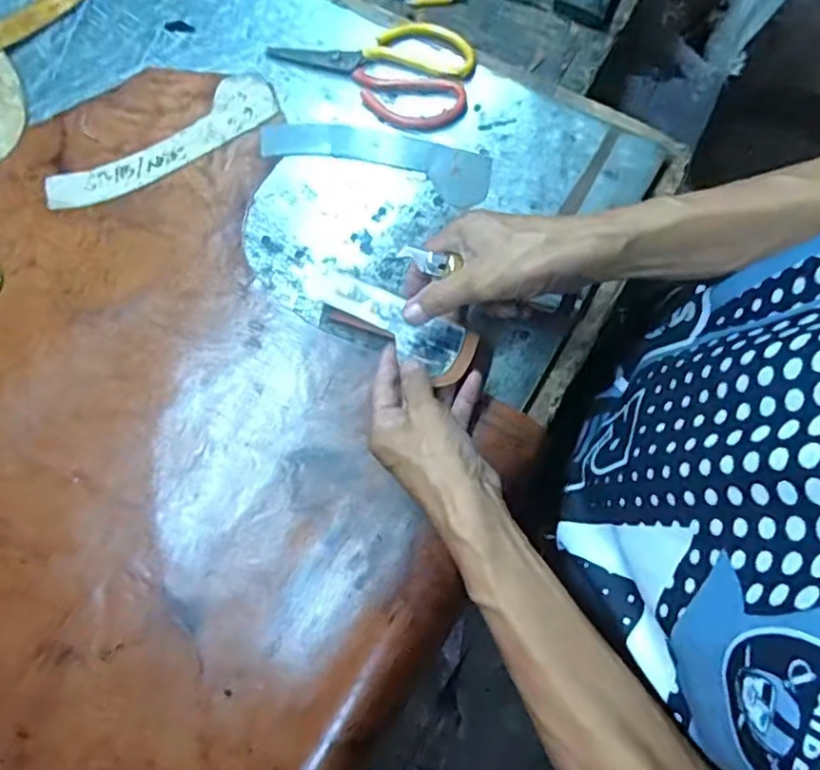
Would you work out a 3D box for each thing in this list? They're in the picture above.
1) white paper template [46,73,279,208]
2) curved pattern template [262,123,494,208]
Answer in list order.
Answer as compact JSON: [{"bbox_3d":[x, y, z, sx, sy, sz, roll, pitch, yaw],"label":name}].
[{"bbox_3d":[-0.211,-0.206,0.546,0.208,0.005,0.055,-35,79,-9],"label":"white paper template"},{"bbox_3d":[-0.028,-0.198,0.544,0.196,0.006,0.050,16,75,3],"label":"curved pattern template"}]

